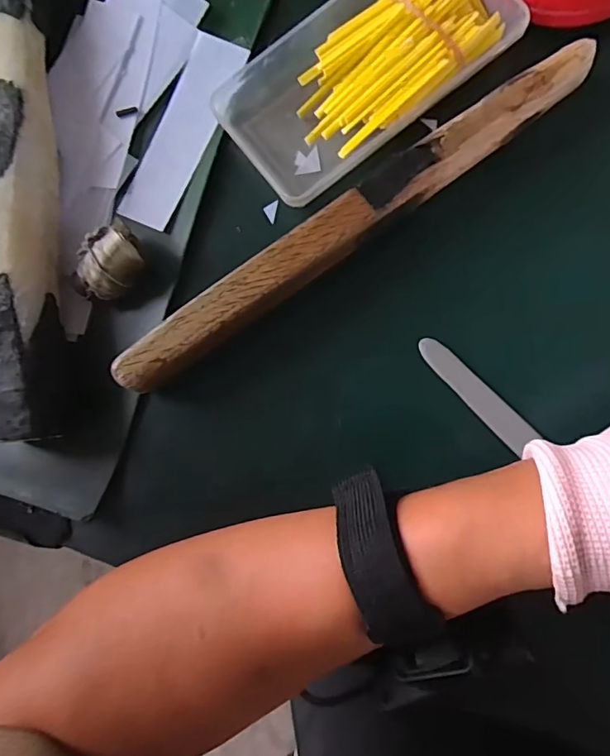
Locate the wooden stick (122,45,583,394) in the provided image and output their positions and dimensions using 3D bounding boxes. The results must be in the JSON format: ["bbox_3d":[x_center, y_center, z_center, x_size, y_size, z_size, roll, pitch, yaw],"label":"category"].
[{"bbox_3d":[0.022,-0.076,0.253,0.267,0.028,0.025,-34,82,2],"label":"wooden stick"}]

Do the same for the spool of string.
[{"bbox_3d":[-0.104,-0.060,0.267,0.041,0.025,0.029,-34,82,2],"label":"spool of string"}]

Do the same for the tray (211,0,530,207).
[{"bbox_3d":[0.030,-0.165,0.263,0.152,0.018,0.084,-37,82,2],"label":"tray"}]

